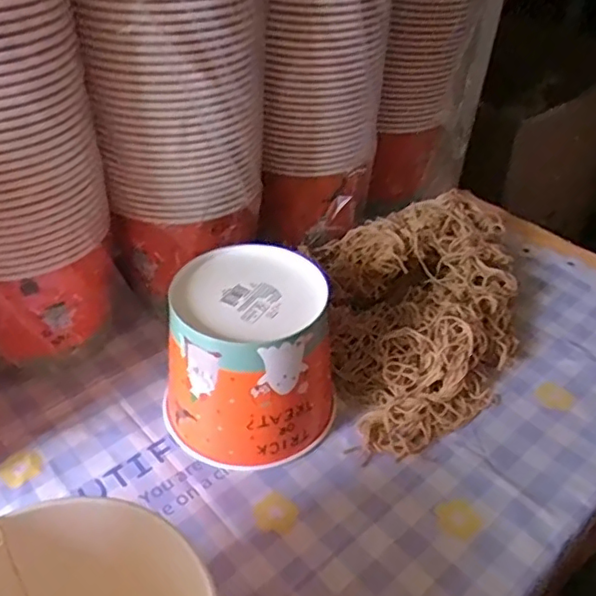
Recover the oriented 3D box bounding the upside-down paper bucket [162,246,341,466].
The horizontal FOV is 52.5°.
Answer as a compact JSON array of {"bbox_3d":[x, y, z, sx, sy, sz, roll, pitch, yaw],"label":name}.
[{"bbox_3d":[-0.039,0.050,0.541,0.145,0.138,0.143,4,39,1],"label":"upside-down paper bucket"}]

